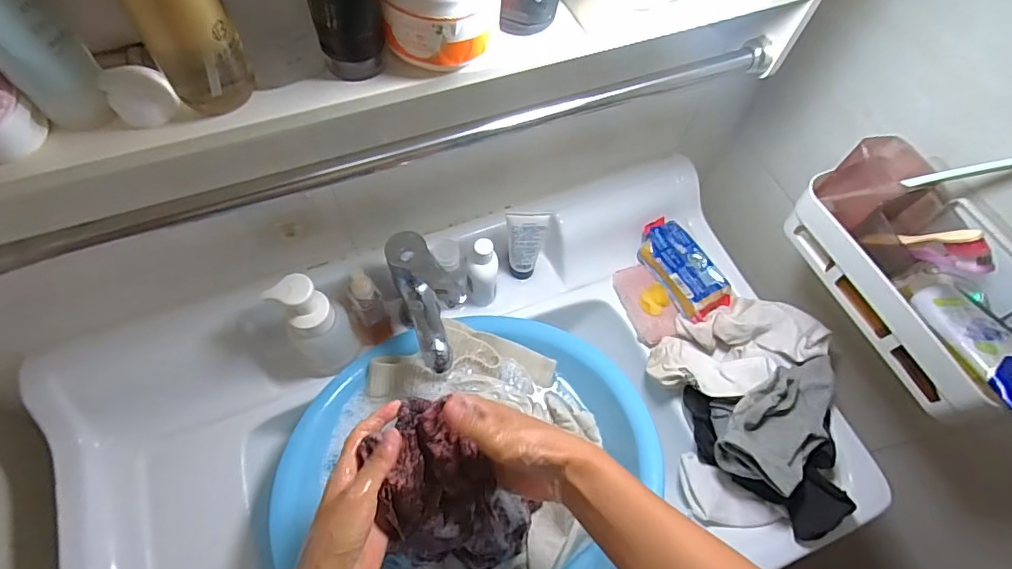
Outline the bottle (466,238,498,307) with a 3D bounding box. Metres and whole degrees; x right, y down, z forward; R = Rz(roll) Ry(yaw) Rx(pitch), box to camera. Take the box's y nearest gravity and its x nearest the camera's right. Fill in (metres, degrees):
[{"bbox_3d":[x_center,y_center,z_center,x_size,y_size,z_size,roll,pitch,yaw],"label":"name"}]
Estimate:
[{"bbox_3d":[-0.029,-0.012,0.635,0.037,0.110,0.031,8,62,1],"label":"bottle"}]

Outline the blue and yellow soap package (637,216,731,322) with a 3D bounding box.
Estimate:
[{"bbox_3d":[0.228,-0.023,0.676,0.061,0.040,0.138,-25,66,-16],"label":"blue and yellow soap package"}]

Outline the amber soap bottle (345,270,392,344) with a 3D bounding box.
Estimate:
[{"bbox_3d":[-0.157,0.024,0.581,0.041,0.118,0.036,-18,64,-13],"label":"amber soap bottle"}]

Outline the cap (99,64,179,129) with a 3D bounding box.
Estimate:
[{"bbox_3d":[-0.201,-0.105,0.287,0.031,0.029,0.016,-35,69,-20],"label":"cap"}]

